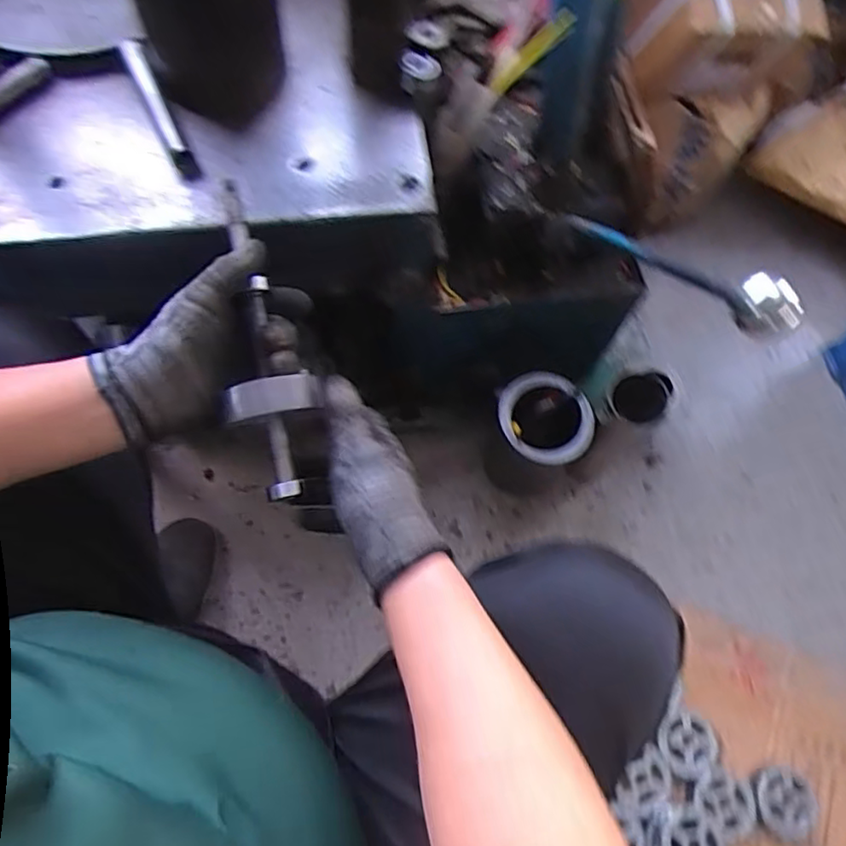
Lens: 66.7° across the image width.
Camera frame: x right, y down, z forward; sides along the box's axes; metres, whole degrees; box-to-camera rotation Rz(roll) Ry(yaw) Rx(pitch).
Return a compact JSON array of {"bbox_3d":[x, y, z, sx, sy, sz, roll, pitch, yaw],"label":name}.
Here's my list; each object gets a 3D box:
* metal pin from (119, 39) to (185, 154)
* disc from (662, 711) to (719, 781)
[{"bbox_3d":[-0.256,-0.310,0.613,0.019,0.015,0.150,-26,71,-12],"label":"metal pin"},{"bbox_3d":[0.342,0.414,0.825,0.070,0.008,0.074,0,70,1],"label":"disc"}]

